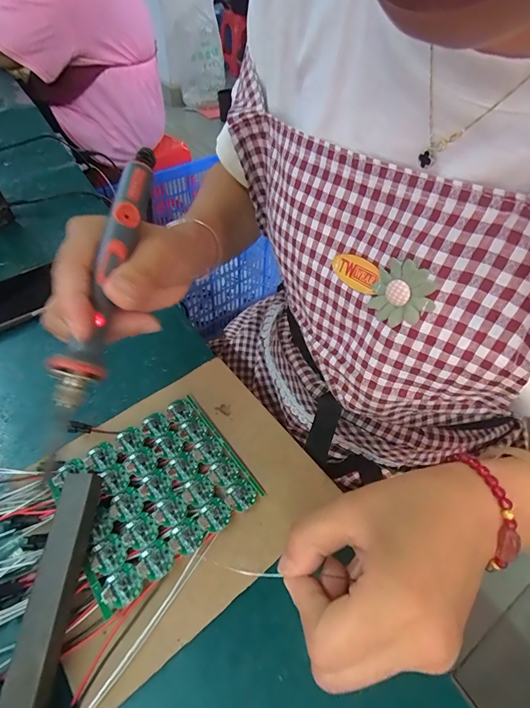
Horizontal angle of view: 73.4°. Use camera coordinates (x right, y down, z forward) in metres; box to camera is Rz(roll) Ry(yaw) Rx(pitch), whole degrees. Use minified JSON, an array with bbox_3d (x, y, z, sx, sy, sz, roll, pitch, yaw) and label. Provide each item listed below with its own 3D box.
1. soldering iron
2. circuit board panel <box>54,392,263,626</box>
[{"bbox_3d":[-0.088,-0.042,0.196,0.018,0.017,0.181,8,75,7],"label":"soldering iron"},{"bbox_3d":[-0.080,0.098,0.263,0.118,0.017,0.106,-32,58,-22],"label":"circuit board panel"}]

